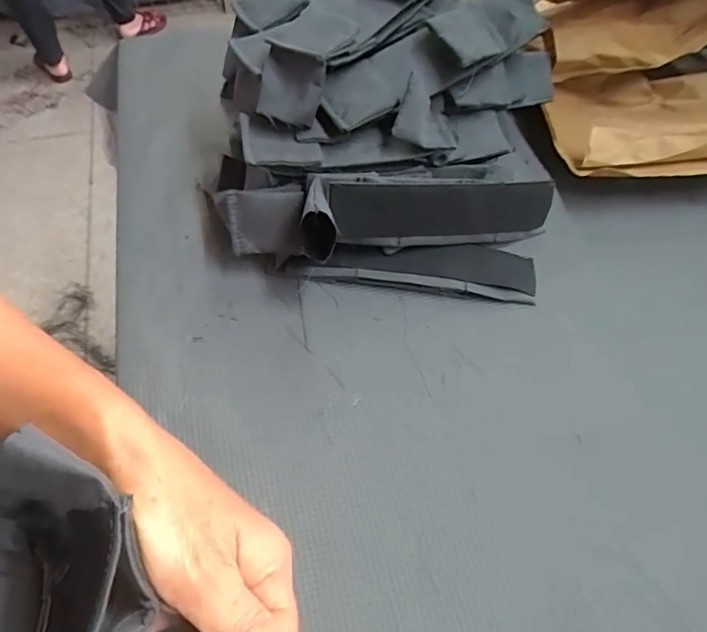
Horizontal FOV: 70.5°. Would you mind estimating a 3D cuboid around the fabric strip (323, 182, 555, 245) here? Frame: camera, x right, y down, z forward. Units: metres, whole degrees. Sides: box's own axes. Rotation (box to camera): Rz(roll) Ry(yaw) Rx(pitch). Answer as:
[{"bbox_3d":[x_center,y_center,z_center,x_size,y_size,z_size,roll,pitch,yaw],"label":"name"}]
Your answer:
[{"bbox_3d":[0.069,-0.075,0.364,0.175,0.046,0.012,-3,30,-16],"label":"fabric strip"}]

